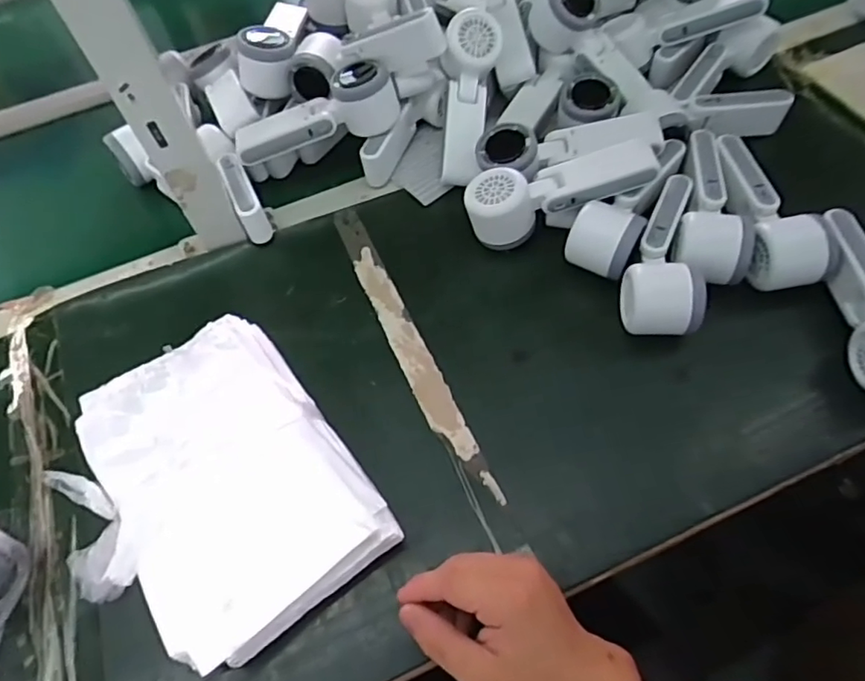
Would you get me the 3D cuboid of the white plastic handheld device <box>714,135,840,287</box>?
[{"bbox_3d":[0.294,-0.123,0.505,0.059,0.053,0.163,-1,60,2],"label":"white plastic handheld device"}]

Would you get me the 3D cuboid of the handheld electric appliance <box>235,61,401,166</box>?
[{"bbox_3d":[-0.116,-0.229,0.571,0.162,0.055,0.057,-13,58,-3],"label":"handheld electric appliance"}]

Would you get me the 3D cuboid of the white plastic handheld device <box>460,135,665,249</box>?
[{"bbox_3d":[0.114,-0.136,0.525,0.166,0.049,0.058,-18,60,7],"label":"white plastic handheld device"}]

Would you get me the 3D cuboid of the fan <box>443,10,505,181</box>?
[{"bbox_3d":[0.036,-0.237,0.579,0.054,0.051,0.170,5,88,5],"label":"fan"}]

